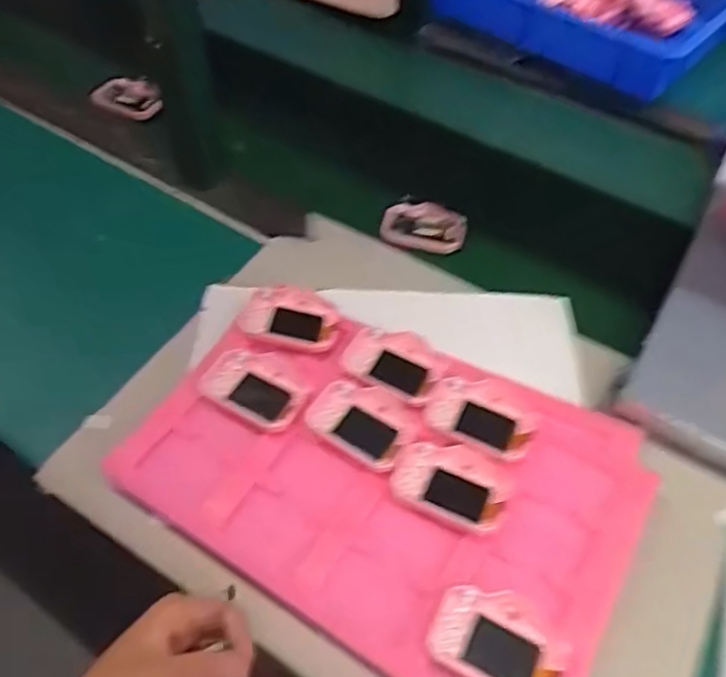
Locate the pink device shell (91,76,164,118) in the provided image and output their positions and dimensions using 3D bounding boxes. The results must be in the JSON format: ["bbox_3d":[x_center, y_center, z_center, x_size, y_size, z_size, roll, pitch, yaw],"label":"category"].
[{"bbox_3d":[-0.299,-0.310,0.809,0.095,0.033,0.042,21,56,15],"label":"pink device shell"}]

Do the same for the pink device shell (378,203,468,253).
[{"bbox_3d":[0.065,-0.121,0.687,0.088,0.026,0.055,2,53,1],"label":"pink device shell"}]

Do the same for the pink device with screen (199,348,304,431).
[{"bbox_3d":[-0.089,0.041,0.527,0.084,0.013,0.053,25,57,17],"label":"pink device with screen"}]

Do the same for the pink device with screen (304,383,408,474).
[{"bbox_3d":[-0.001,0.067,0.511,0.079,0.019,0.053,30,58,20],"label":"pink device with screen"}]

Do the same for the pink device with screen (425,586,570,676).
[{"bbox_3d":[0.088,0.196,0.414,0.085,0.011,0.057,24,57,16],"label":"pink device with screen"}]

